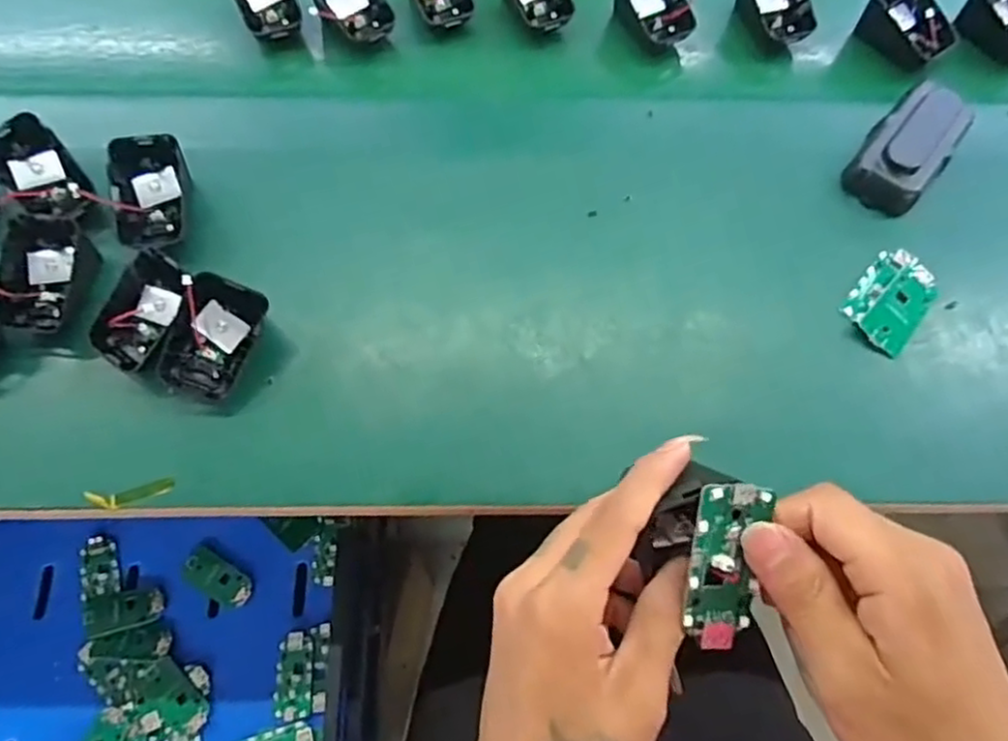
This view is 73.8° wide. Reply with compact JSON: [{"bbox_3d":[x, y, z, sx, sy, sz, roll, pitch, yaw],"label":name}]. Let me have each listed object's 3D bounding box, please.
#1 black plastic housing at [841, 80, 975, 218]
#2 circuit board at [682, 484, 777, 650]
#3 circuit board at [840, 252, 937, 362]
[{"bbox_3d":[0.280,-0.155,0.460,0.051,0.034,0.100,38,71,15],"label":"black plastic housing"},{"bbox_3d":[0.086,0.074,0.257,0.030,0.011,0.062,3,98,-1],"label":"circuit board"},{"bbox_3d":[0.249,-0.046,0.431,0.043,0.012,0.069,37,70,14],"label":"circuit board"}]

